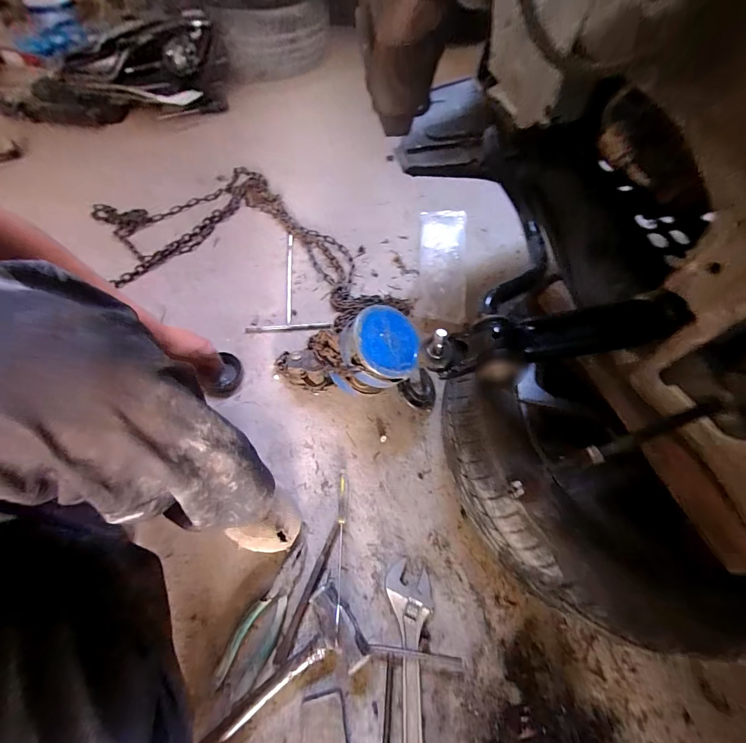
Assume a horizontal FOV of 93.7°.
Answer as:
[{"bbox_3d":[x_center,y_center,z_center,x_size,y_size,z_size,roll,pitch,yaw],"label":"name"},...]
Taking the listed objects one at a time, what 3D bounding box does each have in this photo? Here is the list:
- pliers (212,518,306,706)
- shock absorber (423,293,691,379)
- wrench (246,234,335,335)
[{"bbox_3d":[-0.150,0.349,0.520,0.062,0.030,0.213,26,63,12],"label":"pliers"},{"bbox_3d":[0.207,-0.047,0.430,0.289,0.060,0.063,-9,63,10],"label":"shock absorber"},{"bbox_3d":[-0.196,-0.213,0.832,0.185,0.017,0.290,-3,61,-4],"label":"wrench"}]

